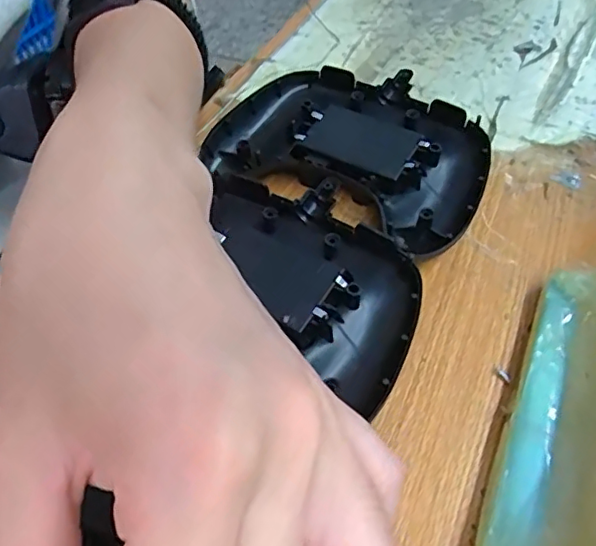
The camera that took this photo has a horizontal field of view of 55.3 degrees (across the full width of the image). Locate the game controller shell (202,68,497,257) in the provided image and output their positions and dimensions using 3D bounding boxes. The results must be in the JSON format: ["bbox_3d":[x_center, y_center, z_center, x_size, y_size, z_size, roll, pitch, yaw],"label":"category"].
[{"bbox_3d":[0.025,-0.063,0.273,0.134,0.020,0.088,25,56,19],"label":"game controller shell"}]

